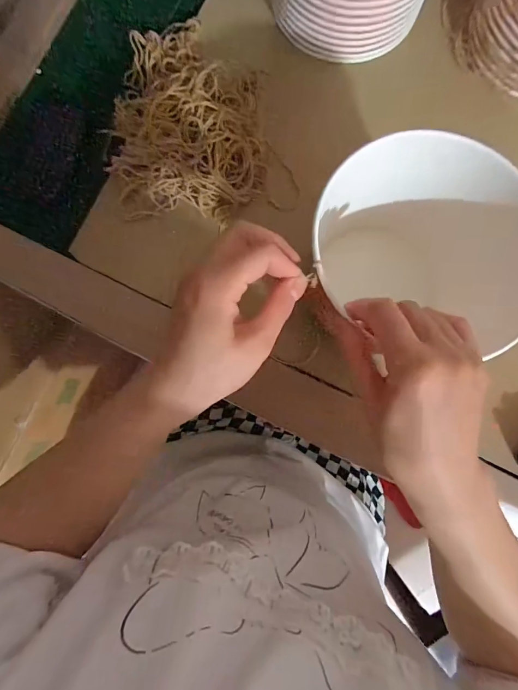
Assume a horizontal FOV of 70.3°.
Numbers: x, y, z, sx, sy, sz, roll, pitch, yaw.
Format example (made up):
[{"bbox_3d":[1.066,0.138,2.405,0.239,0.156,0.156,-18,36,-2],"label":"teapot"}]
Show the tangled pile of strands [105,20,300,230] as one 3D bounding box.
[{"bbox_3d":[-0.080,-0.231,0.376,0.175,0.051,0.225,-22,86,-2],"label":"tangled pile of strands"}]

